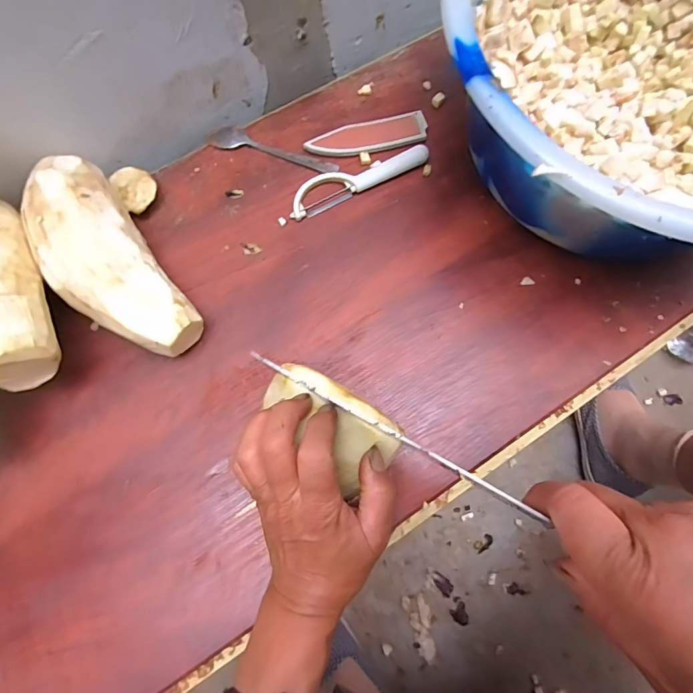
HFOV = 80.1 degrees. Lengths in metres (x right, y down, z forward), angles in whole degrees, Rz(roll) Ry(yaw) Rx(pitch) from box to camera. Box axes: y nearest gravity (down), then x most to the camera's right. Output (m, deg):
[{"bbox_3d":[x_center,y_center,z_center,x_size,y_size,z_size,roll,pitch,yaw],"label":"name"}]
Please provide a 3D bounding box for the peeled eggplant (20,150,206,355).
[{"bbox_3d":[-0.193,-0.063,0.335,0.074,0.081,0.179,-35,75,-6],"label":"peeled eggplant"}]

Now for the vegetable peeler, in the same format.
[{"bbox_3d":[0.011,-0.162,0.394,0.142,0.009,0.031,-27,78,-7],"label":"vegetable peeler"}]

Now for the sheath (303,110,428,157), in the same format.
[{"bbox_3d":[0.021,-0.207,0.407,0.118,0.005,0.034,-14,76,-4],"label":"sheath"}]

